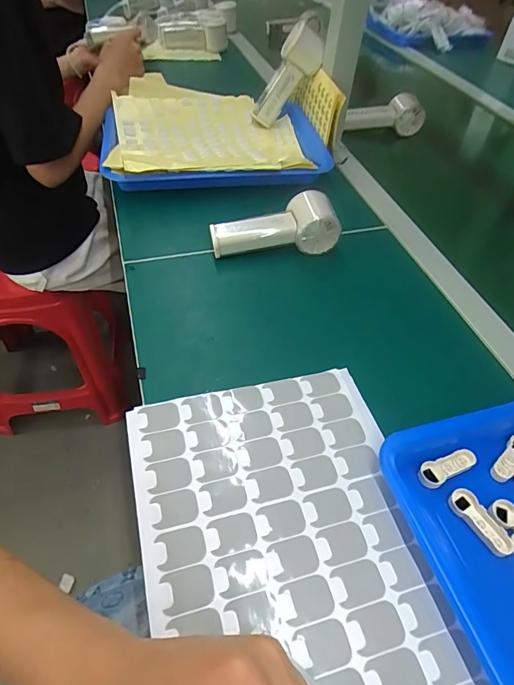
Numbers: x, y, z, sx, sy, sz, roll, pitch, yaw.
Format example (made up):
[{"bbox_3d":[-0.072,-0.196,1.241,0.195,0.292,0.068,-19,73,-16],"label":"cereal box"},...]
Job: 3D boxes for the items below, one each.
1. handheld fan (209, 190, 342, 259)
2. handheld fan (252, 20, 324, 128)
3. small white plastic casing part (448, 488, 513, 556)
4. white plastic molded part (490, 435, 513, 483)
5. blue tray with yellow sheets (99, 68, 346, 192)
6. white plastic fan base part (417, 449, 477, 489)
[{"bbox_3d":[0.020,-0.138,0.507,0.149,0.065,0.050,-4,50,-8],"label":"handheld fan"},{"bbox_3d":[0.042,-0.431,0.688,0.061,0.152,0.045,10,37,-46],"label":"handheld fan"},{"bbox_3d":[0.165,0.133,0.313,0.019,0.007,0.051,-19,53,-20],"label":"small white plastic casing part"},{"bbox_3d":[0.212,0.095,0.351,0.054,0.005,0.018,-30,58,-27],"label":"white plastic molded part"},{"bbox_3d":[-0.057,-0.327,0.640,0.339,0.076,0.239,-6,50,-10],"label":"blue tray with yellow sheets"},{"bbox_3d":[0.154,0.101,0.340,0.051,0.005,0.019,-13,52,-16],"label":"white plastic fan base part"}]

